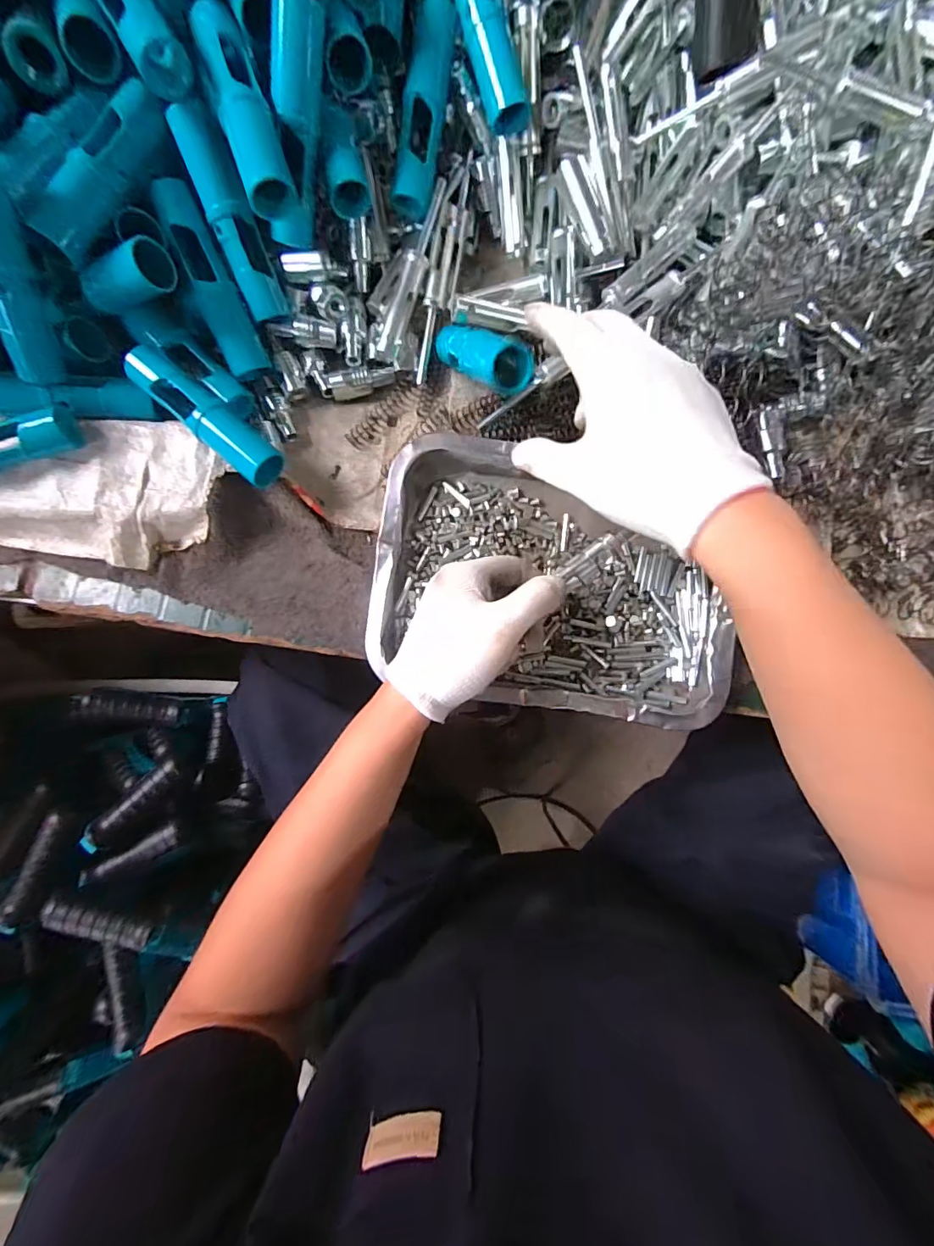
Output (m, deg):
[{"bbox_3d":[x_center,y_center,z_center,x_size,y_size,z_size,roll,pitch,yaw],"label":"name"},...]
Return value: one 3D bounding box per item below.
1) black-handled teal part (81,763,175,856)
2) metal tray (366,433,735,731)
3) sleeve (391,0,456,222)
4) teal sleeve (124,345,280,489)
[{"bbox_3d":[-0.326,0.175,0.474,0.023,0.027,0.094,43,72,6],"label":"black-handled teal part"},{"bbox_3d":[0.063,-0.028,0.355,0.254,0.046,0.176,9,83,2],"label":"metal tray"},{"bbox_3d":[-0.032,-0.374,0.353,0.027,0.023,0.126,13,107,3],"label":"sleeve"},{"bbox_3d":[-0.185,-0.147,0.346,0.124,0.030,0.029,41,85,6],"label":"teal sleeve"}]

